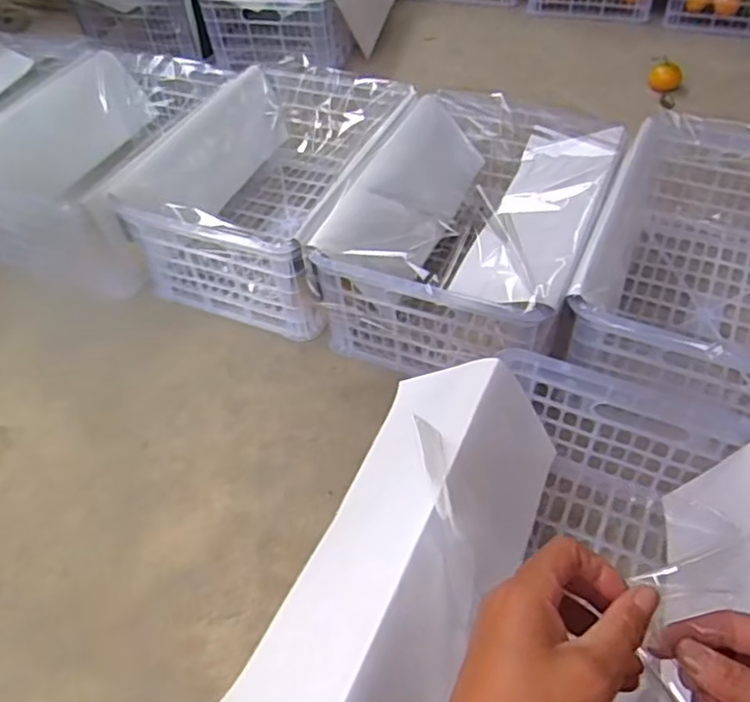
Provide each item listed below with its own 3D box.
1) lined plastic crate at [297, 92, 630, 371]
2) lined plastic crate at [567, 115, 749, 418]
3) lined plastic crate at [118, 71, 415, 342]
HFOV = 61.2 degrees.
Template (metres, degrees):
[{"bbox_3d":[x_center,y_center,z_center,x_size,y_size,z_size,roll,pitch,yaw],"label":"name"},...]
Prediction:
[{"bbox_3d":[0.137,-0.172,0.889,0.316,0.200,0.423,17,54,18],"label":"lined plastic crate"},{"bbox_3d":[0.434,-0.093,0.793,0.303,0.178,0.417,19,54,20],"label":"lined plastic crate"},{"bbox_3d":[-0.149,-0.258,1.012,0.321,0.178,0.437,16,54,18],"label":"lined plastic crate"}]

